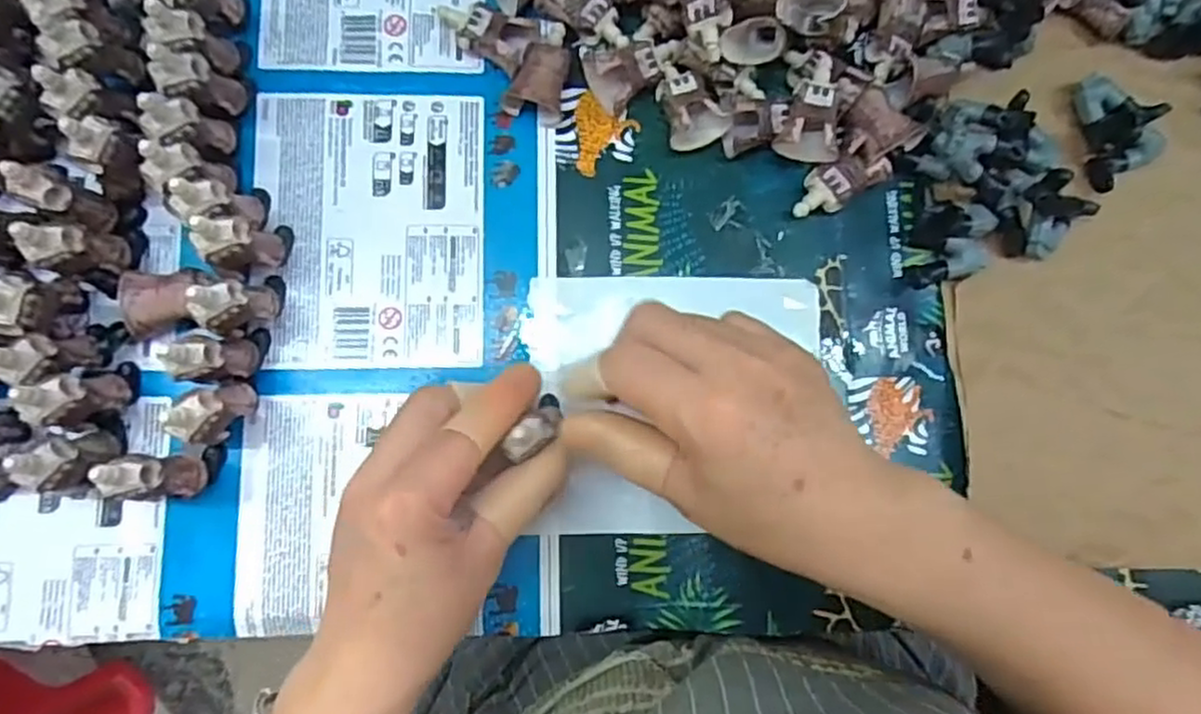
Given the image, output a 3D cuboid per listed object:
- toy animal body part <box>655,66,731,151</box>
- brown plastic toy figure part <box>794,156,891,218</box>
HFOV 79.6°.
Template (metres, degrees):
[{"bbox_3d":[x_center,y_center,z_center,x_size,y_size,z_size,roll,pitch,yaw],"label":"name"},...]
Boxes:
[{"bbox_3d":[0.045,-0.125,0.355,0.030,0.020,0.041,-11,86,-5],"label":"toy animal body part"},{"bbox_3d":[0.118,-0.085,0.356,0.048,0.017,0.022,-23,87,-6],"label":"brown plastic toy figure part"}]

